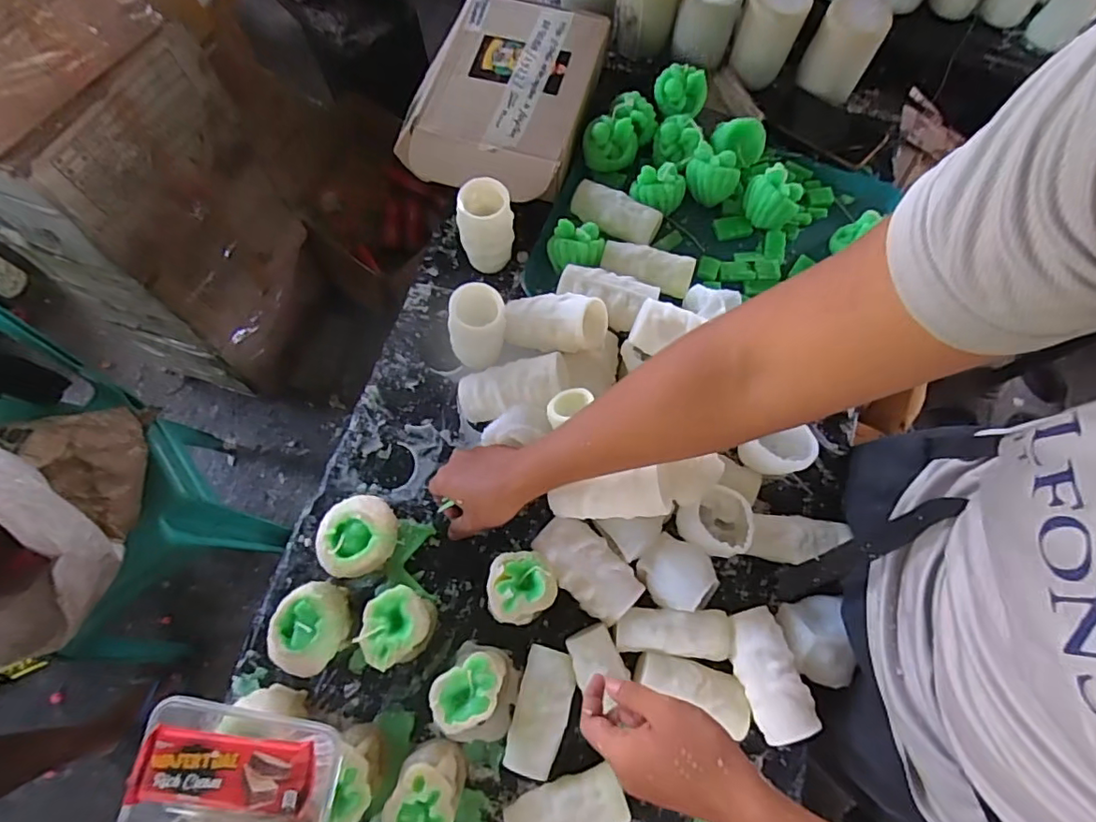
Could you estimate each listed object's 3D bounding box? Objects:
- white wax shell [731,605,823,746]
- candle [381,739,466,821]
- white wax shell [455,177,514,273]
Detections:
[{"bbox_3d":[0.219,0.257,0.556,0.060,0.044,0.117,-13,73,-5],"label":"white wax shell"},{"bbox_3d":[-0.111,0.355,0.520,0.060,0.070,0.078,20,73,5],"label":"candle"},{"bbox_3d":[-0.074,-0.221,0.687,0.063,0.113,0.061,-3,73,-2],"label":"white wax shell"}]

